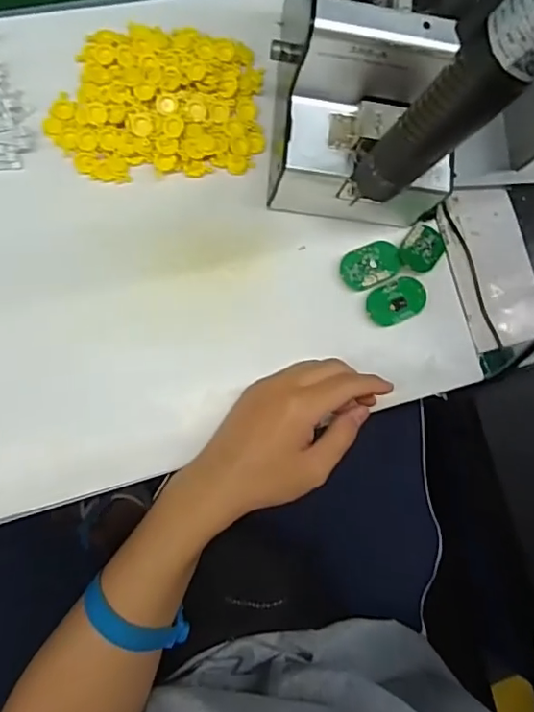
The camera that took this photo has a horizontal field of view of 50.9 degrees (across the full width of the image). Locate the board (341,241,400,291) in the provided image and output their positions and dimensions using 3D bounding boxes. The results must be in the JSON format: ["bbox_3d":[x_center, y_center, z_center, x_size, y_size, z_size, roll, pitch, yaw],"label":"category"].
[{"bbox_3d":[0.085,-0.076,0.462,0.050,0.005,0.033,-26,90,-16],"label":"board"}]

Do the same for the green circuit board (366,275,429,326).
[{"bbox_3d":[0.108,-0.045,0.463,0.053,0.006,0.033,-27,90,-16],"label":"green circuit board"}]

